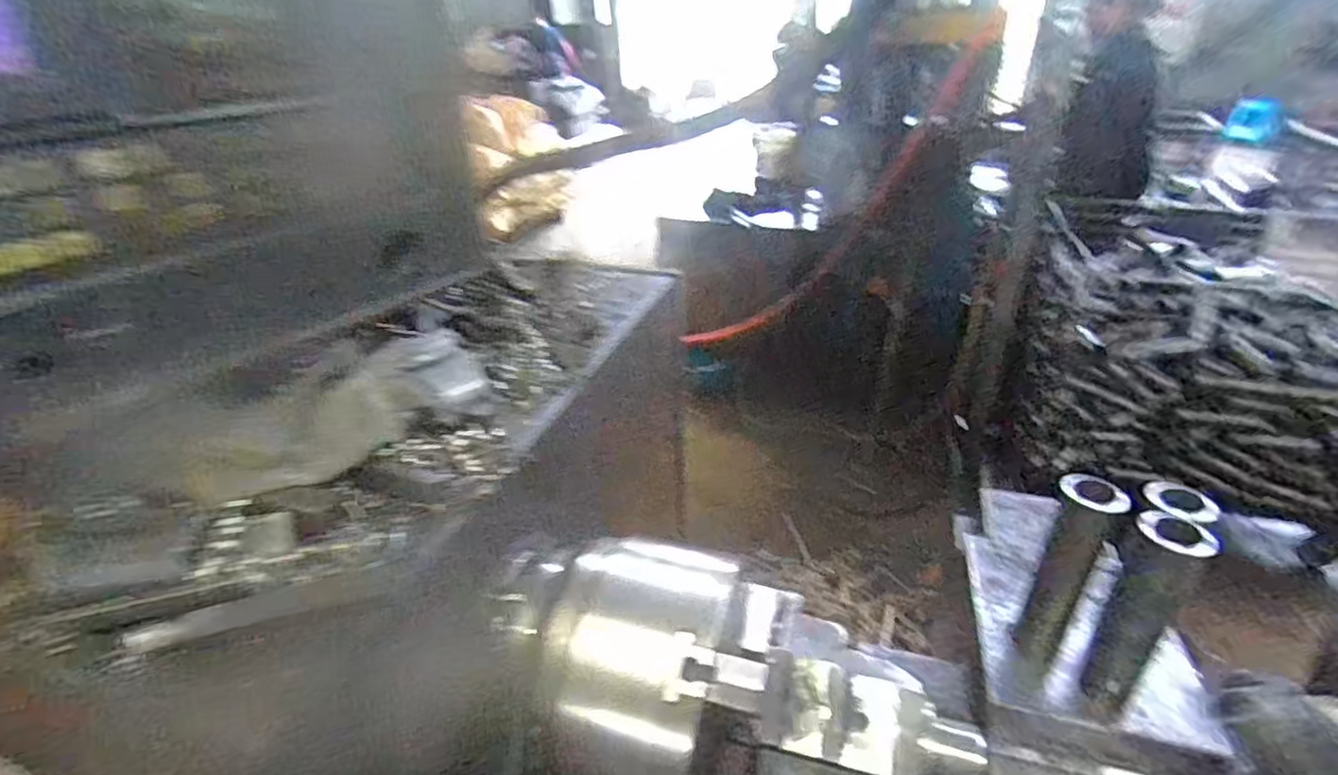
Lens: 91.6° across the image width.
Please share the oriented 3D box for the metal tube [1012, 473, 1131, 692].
[{"bbox_3d":[0.357,0.182,0.597,0.050,0.221,0.042,-28,39,-37],"label":"metal tube"}]

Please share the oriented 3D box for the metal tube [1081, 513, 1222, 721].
[{"bbox_3d":[0.400,0.193,0.555,0.047,0.197,0.043,-16,33,-22],"label":"metal tube"}]

